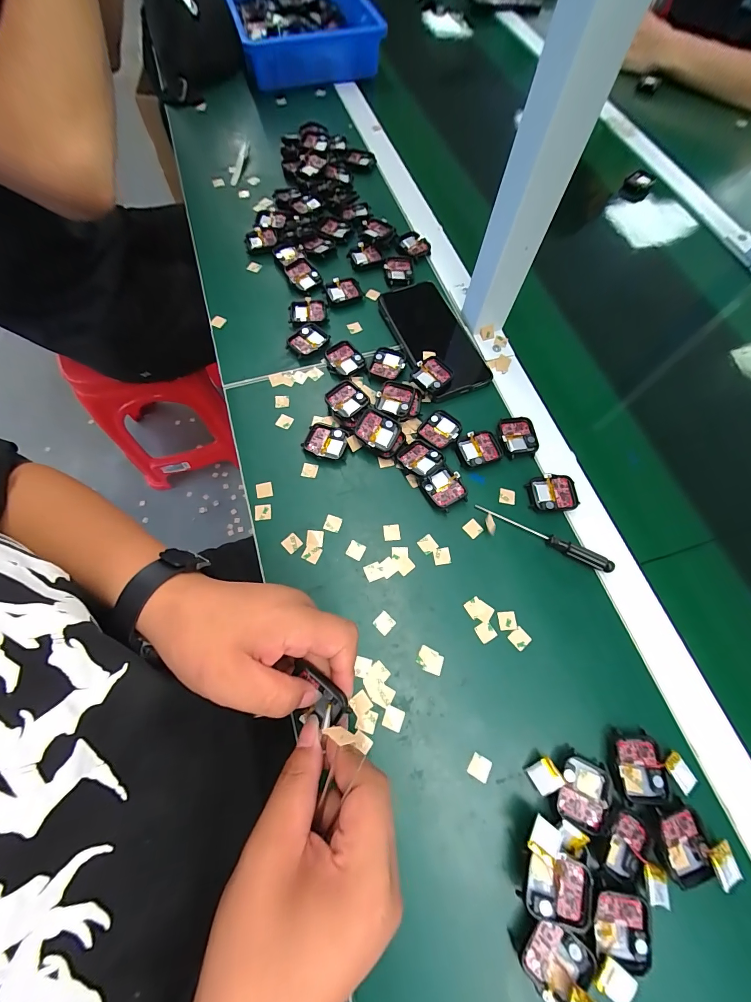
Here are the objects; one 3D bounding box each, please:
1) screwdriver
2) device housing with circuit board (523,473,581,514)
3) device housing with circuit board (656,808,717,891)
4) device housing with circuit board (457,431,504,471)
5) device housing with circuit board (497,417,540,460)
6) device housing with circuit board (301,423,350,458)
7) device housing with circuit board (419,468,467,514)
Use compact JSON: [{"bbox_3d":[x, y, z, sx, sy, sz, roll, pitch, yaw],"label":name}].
[{"bbox_3d":[0.160,0.033,0.337,0.130,0.013,0.012,30,71,9],"label":"screwdriver"},{"bbox_3d":[0.178,-0.007,0.354,0.045,0.008,0.038,-1,69,-3],"label":"device housing with circuit board"},{"bbox_3d":[0.223,0.249,0.254,0.037,0.007,0.046,1,69,-2],"label":"device housing with circuit board"},{"bbox_3d":[0.108,-0.054,0.369,0.046,0.006,0.035,-15,70,-8],"label":"device housing with circuit board"},{"bbox_3d":[0.152,-0.068,0.377,0.041,0.006,0.046,-4,69,-4],"label":"device housing with circuit board"},{"bbox_3d":[-0.052,-0.062,0.370,0.044,0.011,0.037,17,69,4],"label":"device housing with circuit board"},{"bbox_3d":[0.069,-0.012,0.351,0.036,0.011,0.041,-29,73,-13],"label":"device housing with circuit board"}]

